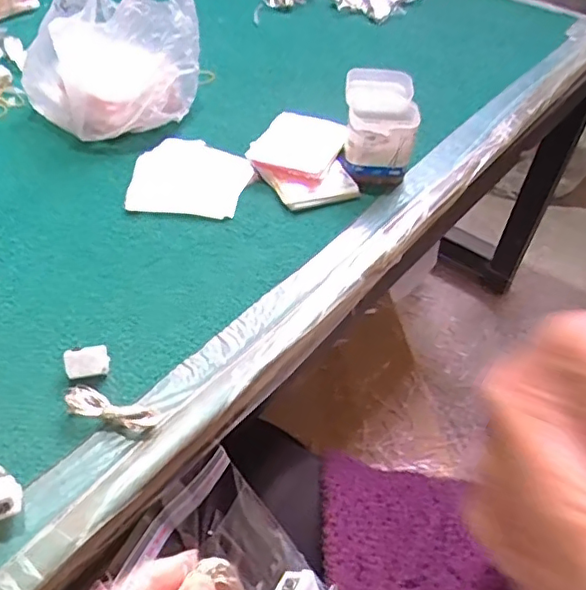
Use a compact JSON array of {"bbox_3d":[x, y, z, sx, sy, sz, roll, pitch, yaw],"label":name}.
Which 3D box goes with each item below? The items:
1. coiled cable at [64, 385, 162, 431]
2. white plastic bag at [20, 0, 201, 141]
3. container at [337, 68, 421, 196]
[{"bbox_3d":[-0.116,0.074,0.383,0.060,0.015,0.021,13,47,6],"label":"coiled cable"},{"bbox_3d":[-0.179,-0.250,0.581,0.172,0.166,0.111,-15,50,-19],"label":"white plastic bag"},{"bbox_3d":[0.084,-0.163,0.588,0.068,0.077,0.106,4,46,-2],"label":"container"}]

